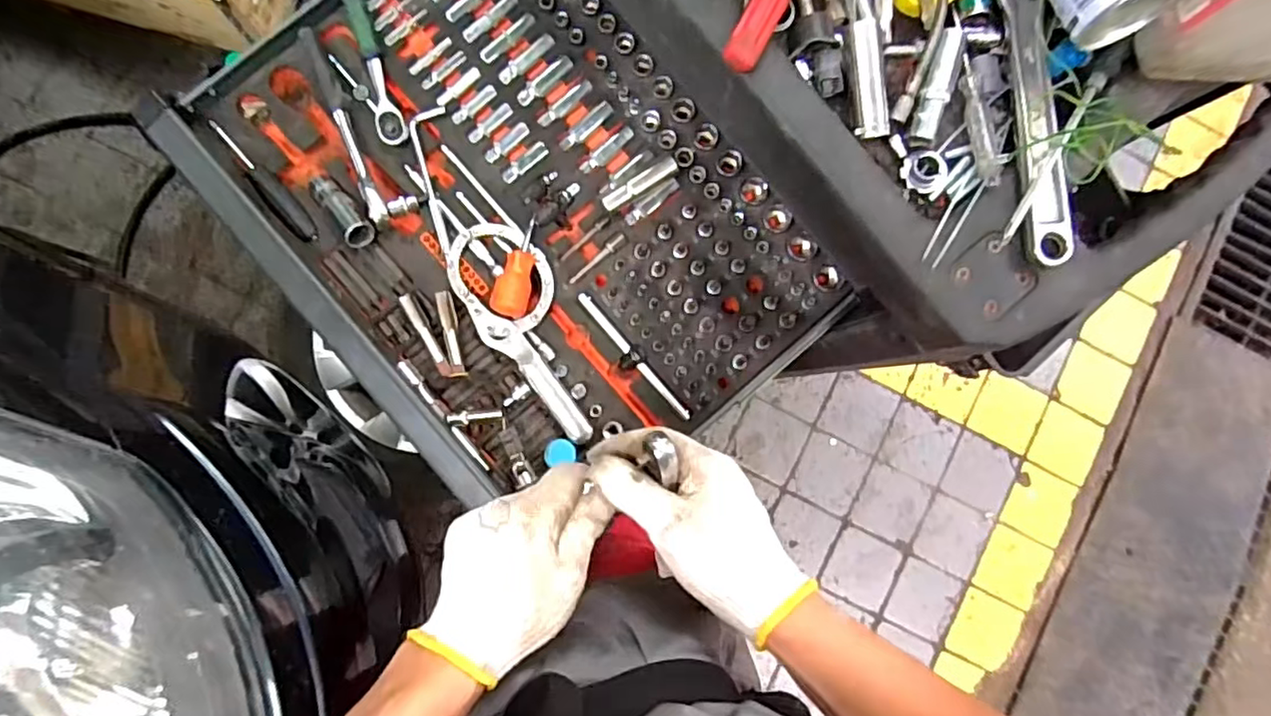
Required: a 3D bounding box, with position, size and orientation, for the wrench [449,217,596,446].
[{"bbox_3d":[-0.097,-0.026,0.594,0.086,0.015,0.223,-31,88,-6],"label":"wrench"}]

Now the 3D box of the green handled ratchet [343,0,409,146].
[{"bbox_3d":[-0.247,-0.276,0.595,0.027,0.016,0.151,-16,87,-5],"label":"green handled ratchet"}]

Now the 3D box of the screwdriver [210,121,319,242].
[{"bbox_3d":[-0.350,-0.164,0.593,0.021,0.014,0.139,-42,89,-6],"label":"screwdriver"}]

